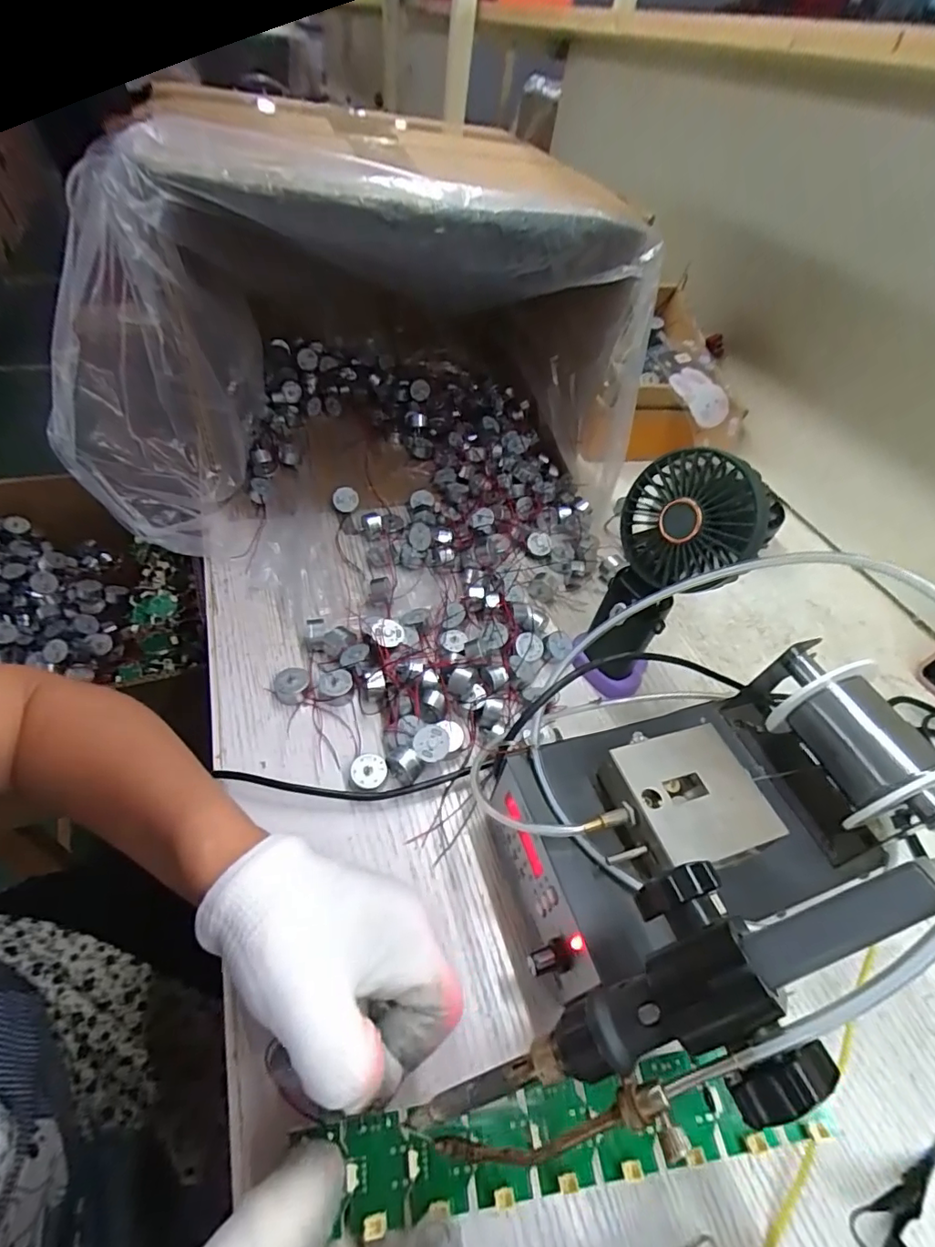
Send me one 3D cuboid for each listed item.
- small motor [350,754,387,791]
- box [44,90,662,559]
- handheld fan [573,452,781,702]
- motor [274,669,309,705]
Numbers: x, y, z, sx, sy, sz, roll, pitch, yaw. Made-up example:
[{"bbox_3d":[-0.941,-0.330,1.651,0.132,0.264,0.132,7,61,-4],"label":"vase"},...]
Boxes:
[{"bbox_3d":[-0.063,0.095,0.340,0.022,0.013,0.021,4,48,-5],"label":"small motor"},{"bbox_3d":[-0.106,-0.283,0.506,0.459,0.276,0.326,-10,51,-17],"label":"box"},{"bbox_3d":[0.138,-0.026,0.382,0.077,0.193,0.082,20,49,10],"label":"handheld fan"},{"bbox_3d":[-0.123,0.044,0.375,0.024,0.013,0.024,4,48,-5],"label":"motor"}]

